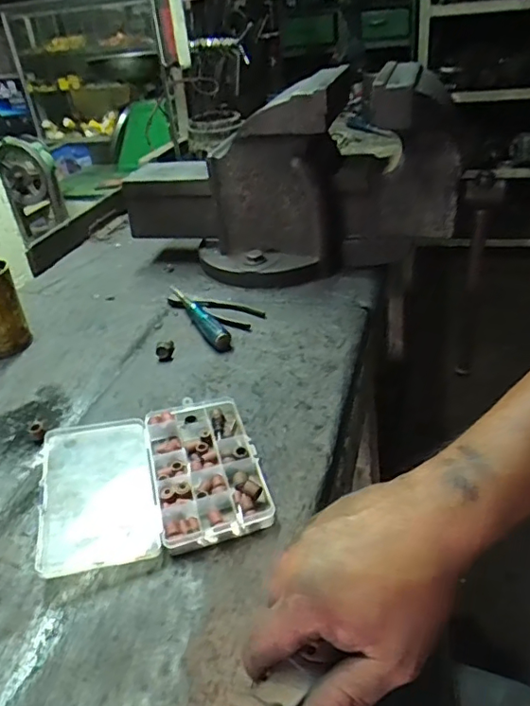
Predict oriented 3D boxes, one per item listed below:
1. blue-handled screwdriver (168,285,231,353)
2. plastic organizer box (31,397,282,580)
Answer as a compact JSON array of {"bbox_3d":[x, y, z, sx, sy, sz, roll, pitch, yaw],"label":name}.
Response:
[{"bbox_3d":[-0.096,-0.058,0.780,0.026,0.021,0.201,-17,34,-18],"label":"blue-handled screwdriver"},{"bbox_3d":[-0.108,0.114,0.527,0.195,0.023,0.183,-13,33,-12],"label":"plastic organizer box"}]

